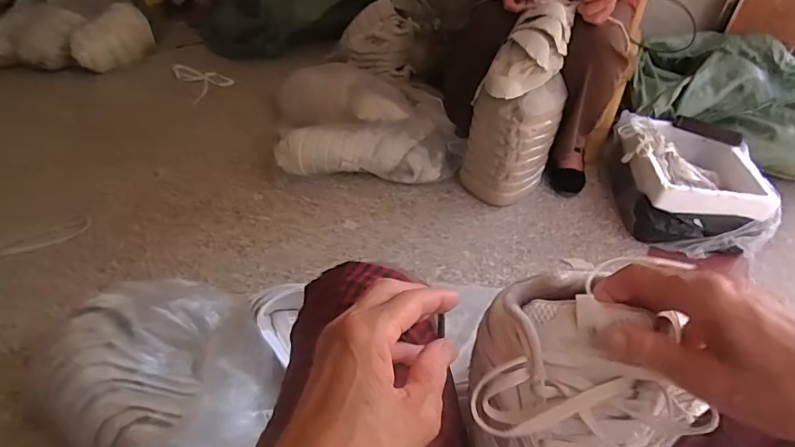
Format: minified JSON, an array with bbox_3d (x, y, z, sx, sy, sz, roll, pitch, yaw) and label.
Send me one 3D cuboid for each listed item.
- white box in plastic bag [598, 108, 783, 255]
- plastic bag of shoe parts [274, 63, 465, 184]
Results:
[{"bbox_3d":[0.725,-0.096,1.215,0.286,0.185,0.389,6,41,2],"label":"white box in plastic bag"},{"bbox_3d":[-0.098,-0.318,1.357,0.479,0.167,0.476,-4,42,-10],"label":"plastic bag of shoe parts"}]

